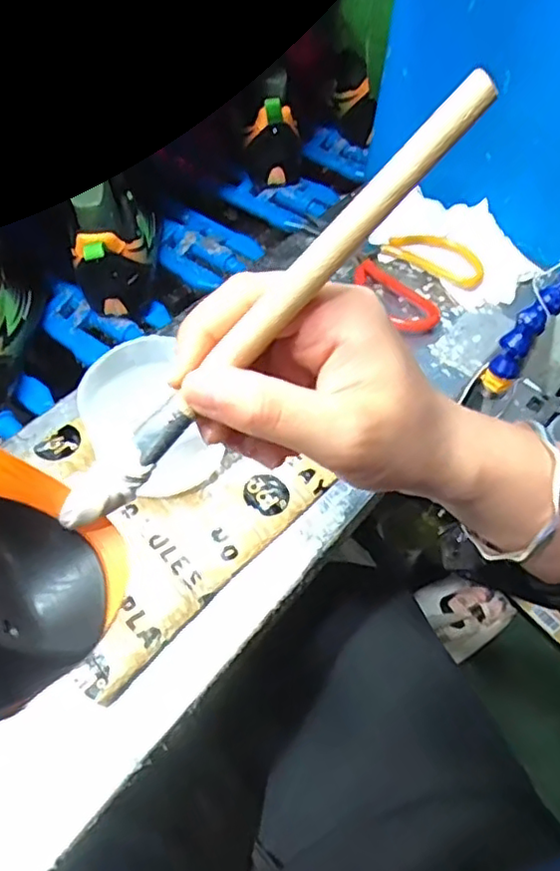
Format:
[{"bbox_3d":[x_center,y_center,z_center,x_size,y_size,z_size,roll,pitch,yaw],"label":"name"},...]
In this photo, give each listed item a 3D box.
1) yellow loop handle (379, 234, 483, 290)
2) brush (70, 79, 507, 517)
[{"bbox_3d":[0.154,-0.178,0.623,0.099,0.016,0.039,30,58,16],"label":"yellow loop handle"},{"bbox_3d":[-0.009,-0.033,0.202,0.189,0.010,0.015,-44,60,17],"label":"brush"}]

